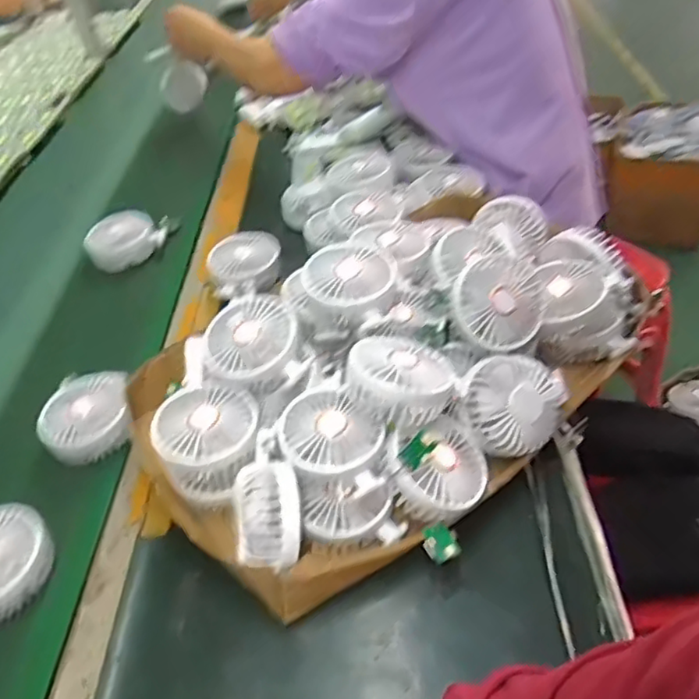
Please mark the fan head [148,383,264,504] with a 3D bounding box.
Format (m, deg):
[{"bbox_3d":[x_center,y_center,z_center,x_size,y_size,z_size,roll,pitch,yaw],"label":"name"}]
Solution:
[{"bbox_3d":[-0.122,0.074,0.532,0.087,0.058,0.096,-27,48,-17],"label":"fan head"}]

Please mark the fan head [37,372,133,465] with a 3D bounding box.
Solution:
[{"bbox_3d":[-0.271,0.068,0.629,0.086,0.032,0.093,-19,46,-9],"label":"fan head"}]

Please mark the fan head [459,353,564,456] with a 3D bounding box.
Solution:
[{"bbox_3d":[0.143,0.047,0.536,0.091,0.039,0.090,34,78,-10],"label":"fan head"}]

